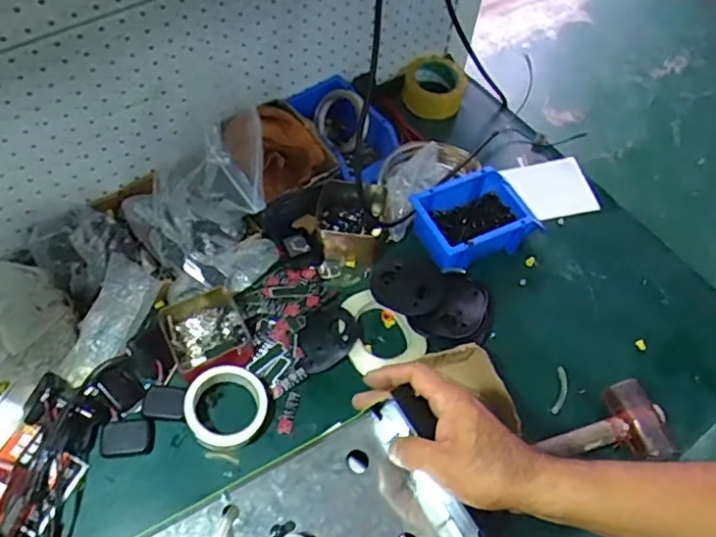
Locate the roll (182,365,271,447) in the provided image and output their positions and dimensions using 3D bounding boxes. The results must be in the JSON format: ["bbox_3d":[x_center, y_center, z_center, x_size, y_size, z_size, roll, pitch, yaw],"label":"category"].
[{"bbox_3d":[-0.161,0.169,0.719,0.098,0.026,0.097,2,58,-3],"label":"roll"}]

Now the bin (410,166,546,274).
[{"bbox_3d":[0.168,-0.074,0.869,0.168,0.065,0.128,-24,63,-18],"label":"bin"}]

